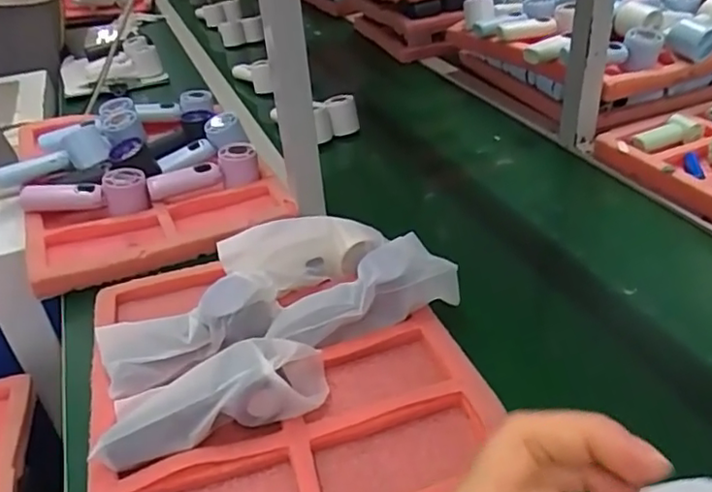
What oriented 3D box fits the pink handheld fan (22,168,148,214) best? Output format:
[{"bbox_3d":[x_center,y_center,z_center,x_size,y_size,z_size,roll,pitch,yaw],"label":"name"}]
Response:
[{"bbox_3d":[-0.371,-0.067,0.846,0.163,0.052,0.054,-6,35,-1],"label":"pink handheld fan"}]

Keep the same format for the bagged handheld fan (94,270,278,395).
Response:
[{"bbox_3d":[-0.168,0.084,0.593,0.180,0.056,0.090,-10,35,-7],"label":"bagged handheld fan"}]

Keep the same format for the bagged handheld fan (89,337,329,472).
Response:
[{"bbox_3d":[-0.123,0.127,0.533,0.194,0.053,0.069,-13,36,-11],"label":"bagged handheld fan"}]

